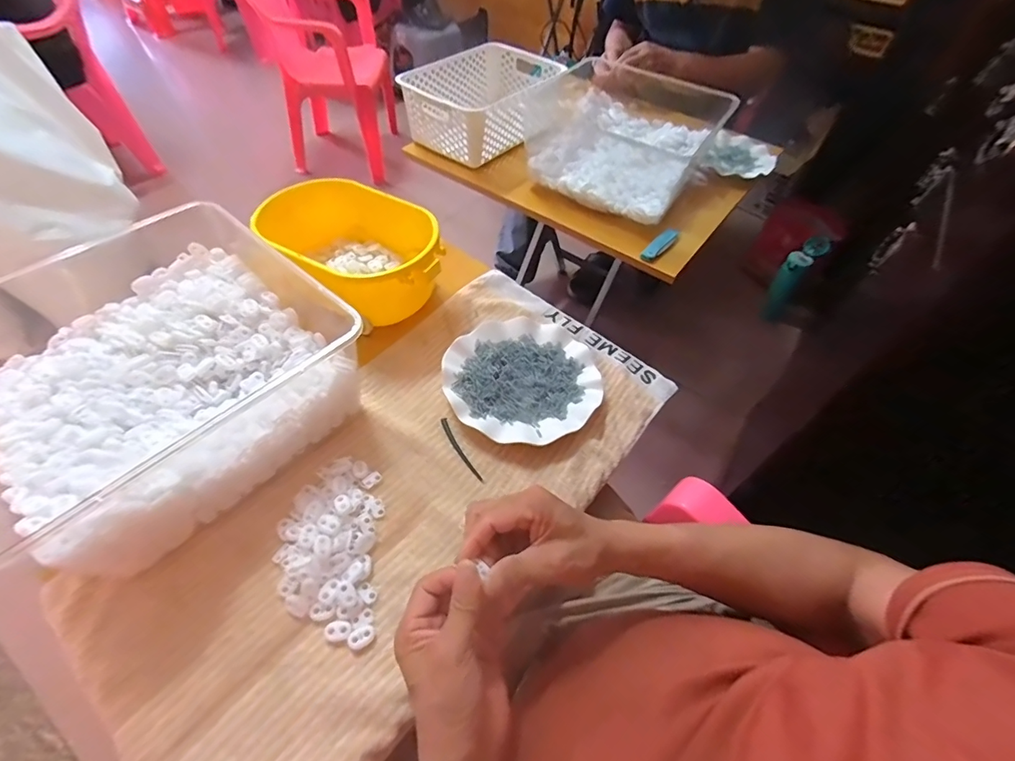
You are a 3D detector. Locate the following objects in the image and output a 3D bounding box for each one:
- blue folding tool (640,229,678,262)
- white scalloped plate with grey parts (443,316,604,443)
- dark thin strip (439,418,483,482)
[{"bbox_3d":[0.257,-0.228,0.761,0.022,0.015,0.106,36,58,22],"label":"blue folding tool"},{"bbox_3d":[0.021,-0.005,0.554,0.186,0.021,0.165,-9,53,-11],"label":"white scalloped plate with grey parts"},{"bbox_3d":[-0.052,0.076,0.501,0.010,0.004,0.089,-23,57,-21],"label":"dark thin strip"}]

